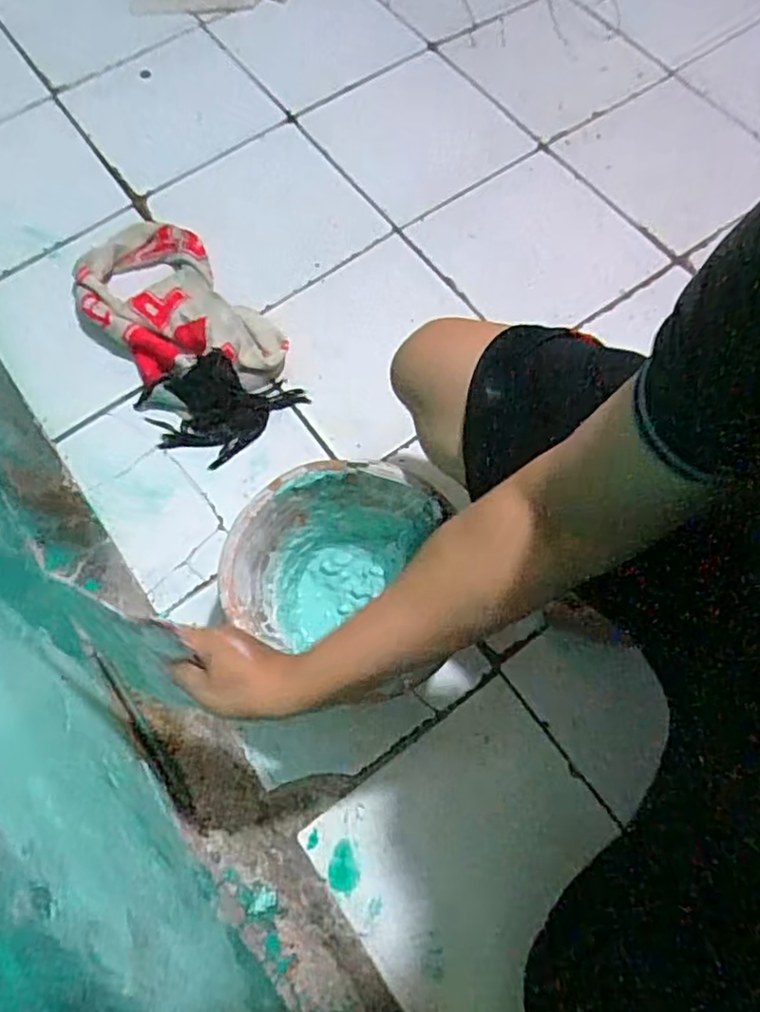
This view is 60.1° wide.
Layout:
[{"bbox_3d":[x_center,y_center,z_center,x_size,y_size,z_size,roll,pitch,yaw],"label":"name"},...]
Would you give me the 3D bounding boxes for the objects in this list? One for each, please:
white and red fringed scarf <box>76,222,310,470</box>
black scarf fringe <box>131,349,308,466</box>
[{"bbox_3d":[-0.300,-0.276,0.916,0.204,0.054,0.362,-37,73,-12],"label":"white and red fringed scarf"},{"bbox_3d":[-0.216,-0.147,0.877,0.178,0.049,0.146,-40,73,-13],"label":"black scarf fringe"}]

